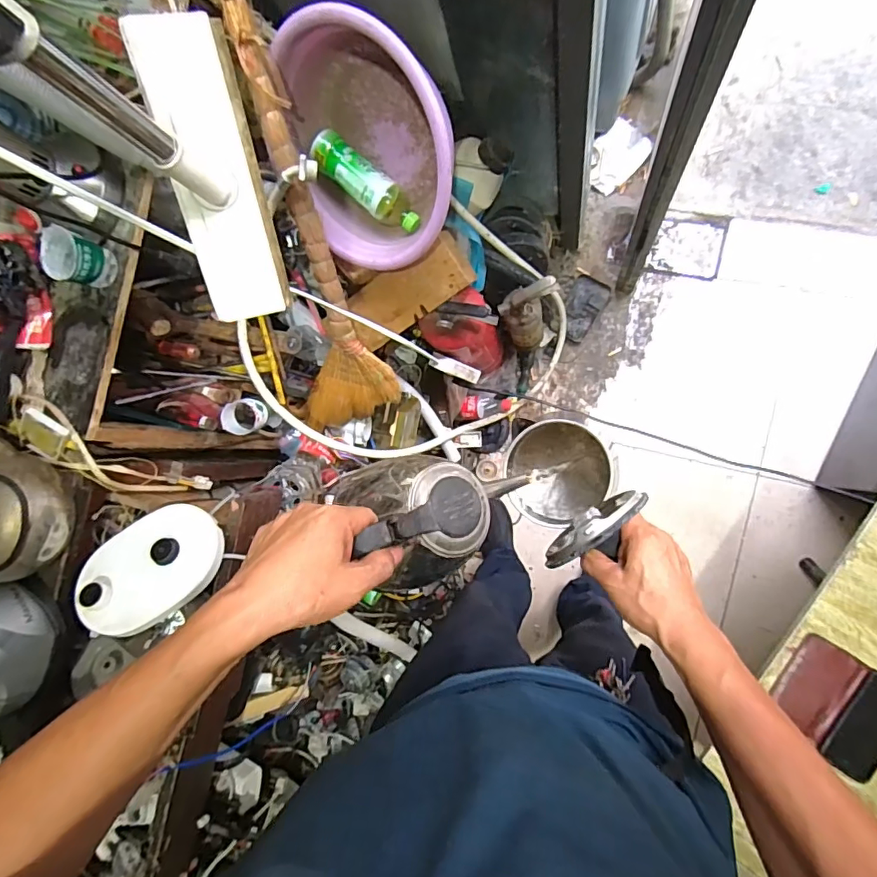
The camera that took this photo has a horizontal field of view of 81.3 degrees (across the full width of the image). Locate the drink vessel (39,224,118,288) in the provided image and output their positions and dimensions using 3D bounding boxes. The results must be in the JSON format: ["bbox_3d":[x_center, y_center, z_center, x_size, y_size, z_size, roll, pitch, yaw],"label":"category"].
[{"bbox_3d":[-0.473,-0.231,0.668,0.063,0.077,0.059,-1,86,9],"label":"drink vessel"}]

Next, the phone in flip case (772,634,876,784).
[{"bbox_3d":[0.633,0.423,0.798,0.180,0.009,0.157,32,92,10],"label":"phone in flip case"}]

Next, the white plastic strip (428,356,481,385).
[{"bbox_3d":[0.042,-0.148,1.092,0.123,0.032,0.032,15,89,-33],"label":"white plastic strip"}]

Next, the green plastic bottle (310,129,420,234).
[{"bbox_3d":[-0.120,-0.426,0.853,0.203,0.066,0.072,38,93,-13],"label":"green plastic bottle"}]

